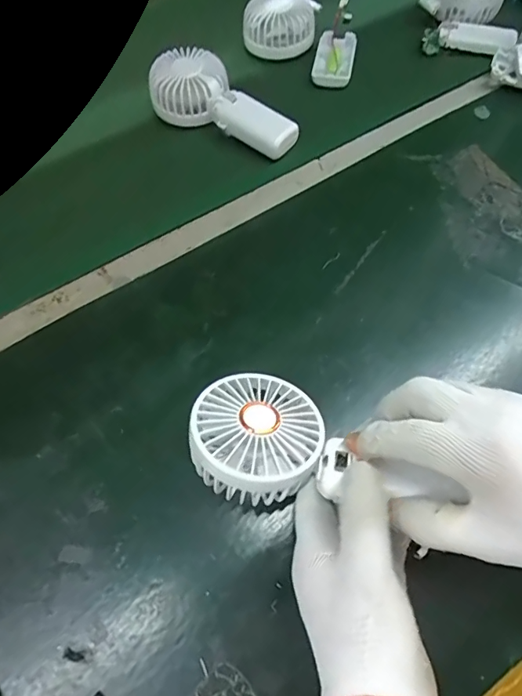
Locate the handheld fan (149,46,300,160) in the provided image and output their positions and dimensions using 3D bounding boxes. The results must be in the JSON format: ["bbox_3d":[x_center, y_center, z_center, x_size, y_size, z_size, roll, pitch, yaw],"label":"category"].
[{"bbox_3d":[-0.042,-0.261,0.493,0.175,0.035,0.078,38,71,17],"label":"handheld fan"}]

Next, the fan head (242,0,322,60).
[{"bbox_3d":[0.024,-0.389,0.557,0.089,0.040,0.076,-2,64,0],"label":"fan head"}]

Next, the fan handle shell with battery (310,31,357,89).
[{"bbox_3d":[0.088,-0.346,0.548,0.046,0.016,0.086,10,65,6],"label":"fan handle shell with battery"}]

